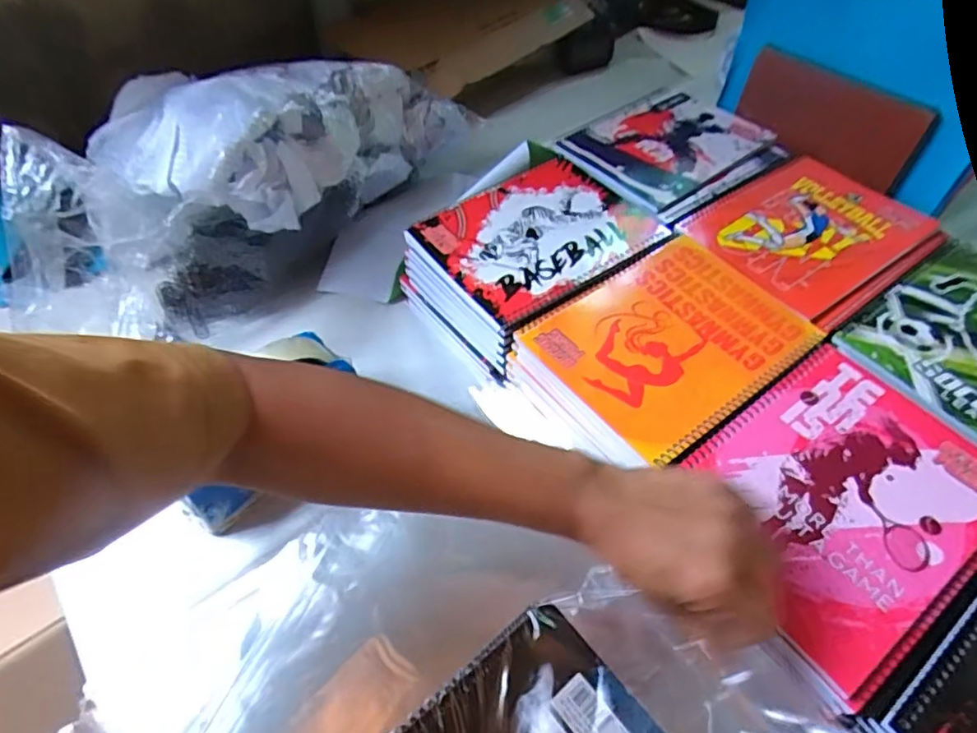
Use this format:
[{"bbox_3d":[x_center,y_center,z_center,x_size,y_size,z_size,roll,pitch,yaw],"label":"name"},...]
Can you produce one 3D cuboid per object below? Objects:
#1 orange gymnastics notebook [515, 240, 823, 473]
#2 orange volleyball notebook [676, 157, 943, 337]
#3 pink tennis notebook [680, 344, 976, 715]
[{"bbox_3d":[0.144,-0.025,0.458,0.191,0.009,0.155,-30,58,-21],"label":"orange gymnastics notebook"},{"bbox_3d":[0.301,-0.128,0.535,0.193,0.009,0.162,-30,58,-22],"label":"orange volleyball notebook"},{"bbox_3d":[0.226,0.081,0.370,0.197,0.008,0.154,-31,58,-22],"label":"pink tennis notebook"}]

